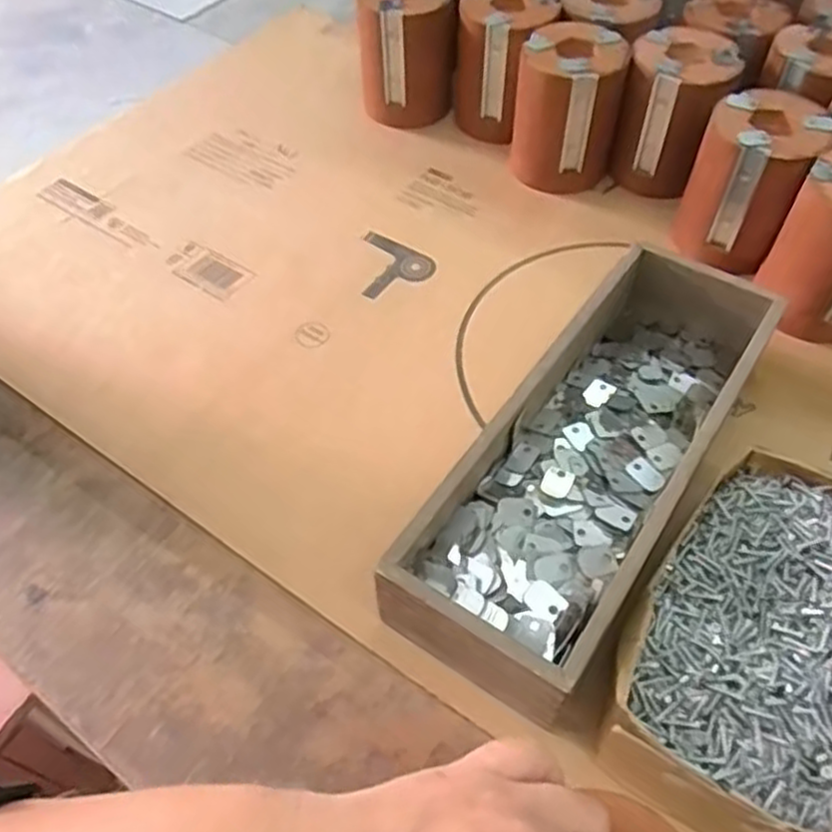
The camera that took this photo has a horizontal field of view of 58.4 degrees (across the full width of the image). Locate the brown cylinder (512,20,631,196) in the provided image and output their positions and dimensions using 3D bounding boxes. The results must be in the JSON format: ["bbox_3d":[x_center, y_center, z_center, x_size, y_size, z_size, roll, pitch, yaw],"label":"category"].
[{"bbox_3d":[0.120,-0.242,0.586,0.076,0.097,0.082,13,57,10],"label":"brown cylinder"}]

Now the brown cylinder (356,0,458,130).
[{"bbox_3d":[-0.008,-0.314,0.642,0.082,0.102,0.081,-1,55,1],"label":"brown cylinder"}]

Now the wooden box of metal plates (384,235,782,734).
[{"bbox_3d":[0.101,0.021,0.417,0.099,0.070,0.287,30,61,20],"label":"wooden box of metal plates"}]

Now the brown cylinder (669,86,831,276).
[{"bbox_3d":[0.237,-0.167,0.530,0.074,0.095,0.081,30,62,20],"label":"brown cylinder"}]

